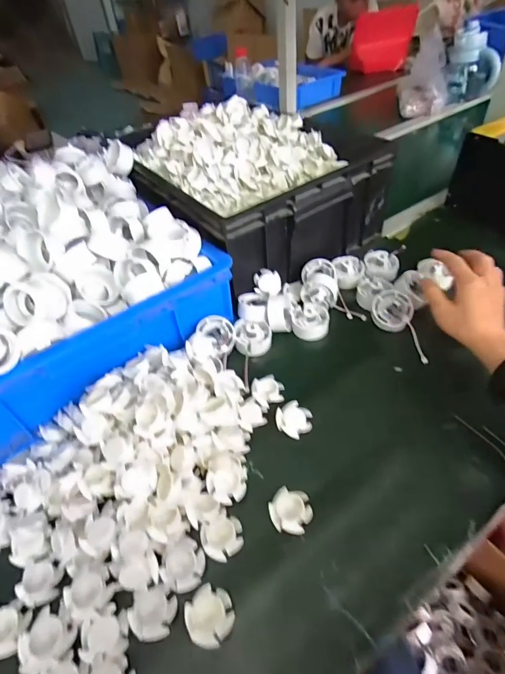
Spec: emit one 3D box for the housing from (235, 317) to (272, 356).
[{"bbox_3d":[0.001,-0.001,0.555,0.052,0.033,0.051,-4,45,4],"label":"housing"}]

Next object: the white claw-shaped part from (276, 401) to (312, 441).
[{"bbox_3d":[0.050,0.100,0.460,0.041,0.015,0.040,-4,45,4],"label":"white claw-shaped part"}]

